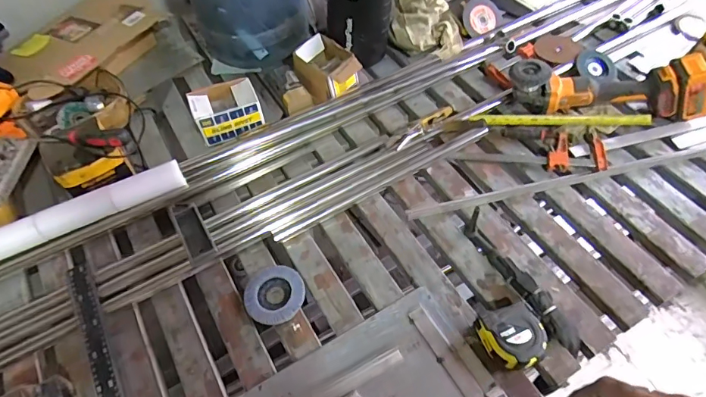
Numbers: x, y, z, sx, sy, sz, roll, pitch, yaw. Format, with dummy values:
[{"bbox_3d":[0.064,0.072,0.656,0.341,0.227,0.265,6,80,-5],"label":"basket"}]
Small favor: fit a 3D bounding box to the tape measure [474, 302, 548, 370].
[{"bbox_3d":[0.239,0.206,0.654,0.092,0.049,0.085,-11,55,-6],"label":"tape measure"}]

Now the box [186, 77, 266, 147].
[{"bbox_3d":[-0.263,-0.185,0.915,0.131,0.077,0.104,-21,58,-12],"label":"box"}]

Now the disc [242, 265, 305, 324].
[{"bbox_3d":[-0.129,0.156,0.722,0.096,0.011,0.095,-1,56,1],"label":"disc"}]

